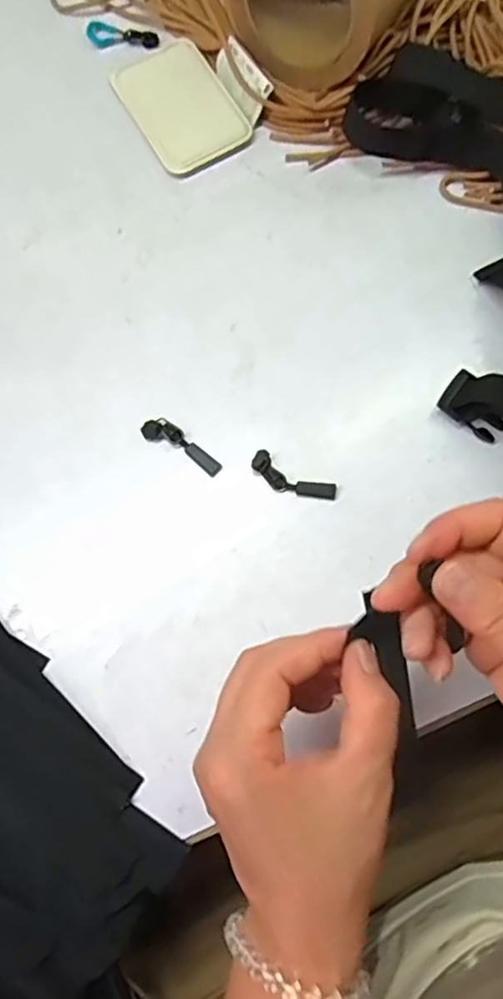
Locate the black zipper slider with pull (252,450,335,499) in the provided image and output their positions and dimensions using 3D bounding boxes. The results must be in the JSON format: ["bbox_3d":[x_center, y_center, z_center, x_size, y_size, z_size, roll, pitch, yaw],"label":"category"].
[{"bbox_3d":[0.025,-0.012,0.390,0.055,0.004,0.017,26,78,8],"label":"black zipper slider with pull"}]

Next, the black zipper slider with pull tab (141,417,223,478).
[{"bbox_3d":[-0.043,-0.034,0.399,0.054,0.008,0.017,33,79,9],"label":"black zipper slider with pull tab"}]

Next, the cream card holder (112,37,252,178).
[{"bbox_3d":[-0.052,-0.286,0.465,0.068,0.006,0.107,-29,77,-6],"label":"cream card holder"}]

